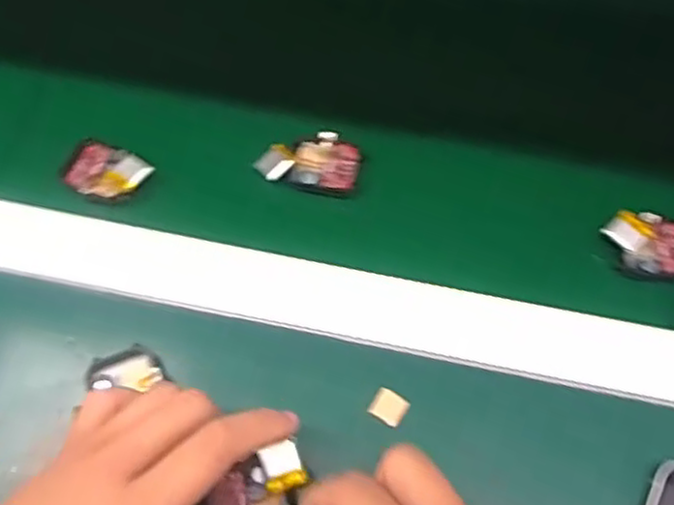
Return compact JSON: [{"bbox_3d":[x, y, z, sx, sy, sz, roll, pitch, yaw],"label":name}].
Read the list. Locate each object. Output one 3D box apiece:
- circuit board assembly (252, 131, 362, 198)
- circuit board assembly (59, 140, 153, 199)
[{"bbox_3d":[-0.016,-0.056,0.418,0.060,0.012,0.035,9,67,4],"label":"circuit board assembly"},{"bbox_3d":[-0.140,-0.049,0.410,0.049,0.015,0.036,30,71,12],"label":"circuit board assembly"}]

